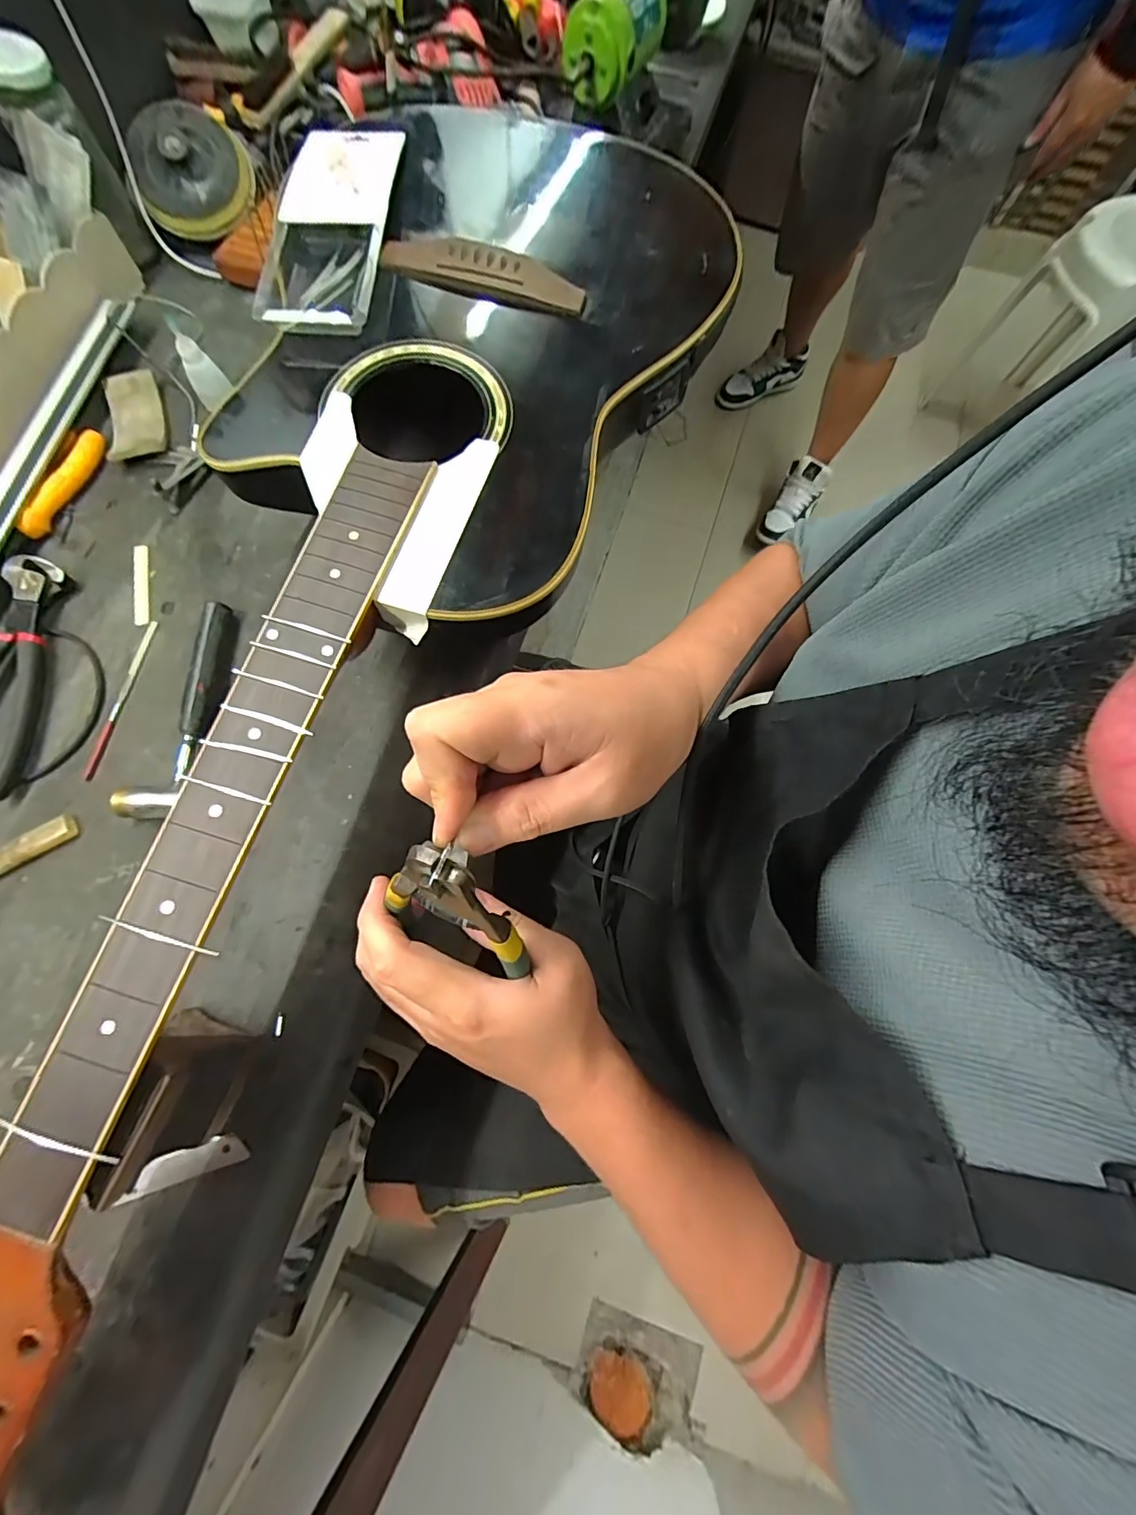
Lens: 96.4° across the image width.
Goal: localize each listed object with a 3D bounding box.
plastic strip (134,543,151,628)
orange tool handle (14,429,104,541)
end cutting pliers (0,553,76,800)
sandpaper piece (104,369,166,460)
[{"bbox_3d":[-0.375,-0.154,0.446,0.012,0.004,0.081,-11,74,-5],"label":"plastic strip"},{"bbox_3d":[-0.466,-0.253,0.467,0.030,0.017,0.118,12,73,2],"label":"orange tool handle"},{"bbox_3d":[-0.454,-0.067,0.407,0.055,0.023,0.198,0,73,-2],"label":"end cutting pliers"},{"bbox_3d":[-0.418,-0.331,0.495,0.054,0.015,0.106,-15,74,-6],"label":"sandpaper piece"}]

